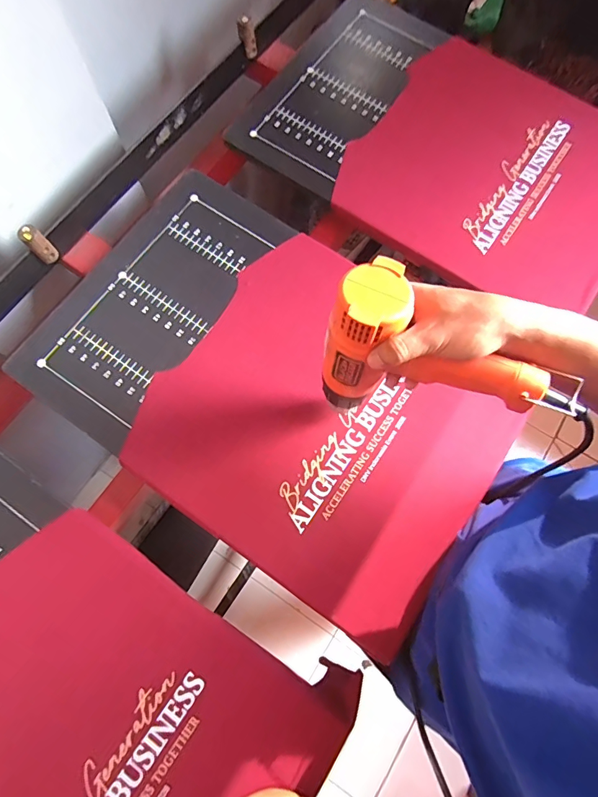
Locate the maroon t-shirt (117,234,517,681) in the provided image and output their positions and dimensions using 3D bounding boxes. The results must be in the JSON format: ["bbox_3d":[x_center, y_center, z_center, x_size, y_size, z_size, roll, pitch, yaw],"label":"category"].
[{"bbox_3d":[0.035,0.028,0.528,0.403,0.019,0.369,35,77,9],"label":"maroon t-shirt"}]

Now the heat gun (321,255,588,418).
[{"bbox_3d":[0.130,-0.034,0.395,0.209,0.152,0.085,15,74,4],"label":"heat gun"}]

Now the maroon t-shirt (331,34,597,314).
[{"bbox_3d":[0.315,-0.354,0.655,0.406,0.030,0.393,32,76,9],"label":"maroon t-shirt"}]

